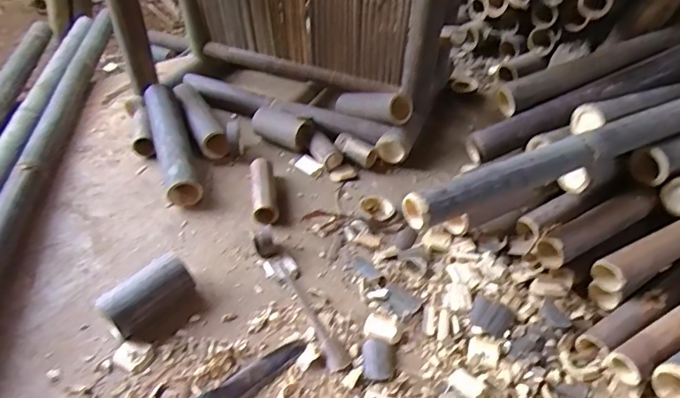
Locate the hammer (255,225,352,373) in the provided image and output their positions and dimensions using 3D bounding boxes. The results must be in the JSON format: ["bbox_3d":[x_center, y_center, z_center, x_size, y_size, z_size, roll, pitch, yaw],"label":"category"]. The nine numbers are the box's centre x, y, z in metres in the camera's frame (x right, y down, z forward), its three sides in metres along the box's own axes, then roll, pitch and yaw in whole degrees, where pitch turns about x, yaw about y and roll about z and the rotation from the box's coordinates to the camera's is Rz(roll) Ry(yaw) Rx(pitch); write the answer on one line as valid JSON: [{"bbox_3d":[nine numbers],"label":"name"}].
[{"bbox_3d":[-0.071,0.163,0.802,0.055,0.044,0.296,-21,51,-23],"label":"hammer"}]

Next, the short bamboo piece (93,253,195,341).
[{"bbox_3d":[-0.322,0.165,0.776,0.078,0.076,0.141,33,52,25],"label":"short bamboo piece"}]

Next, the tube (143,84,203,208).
[{"bbox_3d":[-0.387,-0.131,1.059,0.076,0.091,0.335,-17,49,-14],"label":"tube"}]

